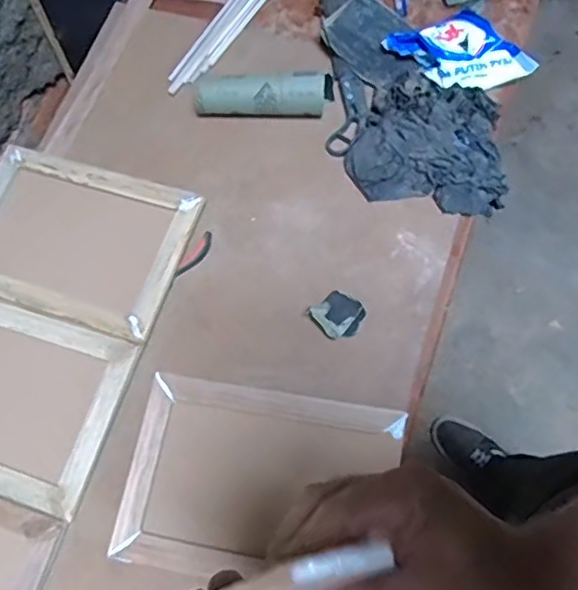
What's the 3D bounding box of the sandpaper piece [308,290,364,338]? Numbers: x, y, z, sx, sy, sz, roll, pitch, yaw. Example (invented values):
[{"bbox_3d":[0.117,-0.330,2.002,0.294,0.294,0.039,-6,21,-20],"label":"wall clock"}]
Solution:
[{"bbox_3d":[0.059,0.023,0.725,0.054,0.025,0.057,-42,75,-12],"label":"sandpaper piece"}]

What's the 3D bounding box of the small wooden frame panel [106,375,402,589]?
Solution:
[{"bbox_3d":[-0.034,0.208,0.674,0.287,0.028,0.203,10,72,5],"label":"small wooden frame panel"}]

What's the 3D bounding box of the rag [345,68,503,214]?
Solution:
[{"bbox_3d":[0.177,-0.198,0.780,0.206,0.048,0.170,15,72,6],"label":"rag"}]

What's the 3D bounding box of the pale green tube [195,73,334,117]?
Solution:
[{"bbox_3d":[-0.035,-0.262,0.812,0.179,0.054,0.047,4,70,8],"label":"pale green tube"}]

